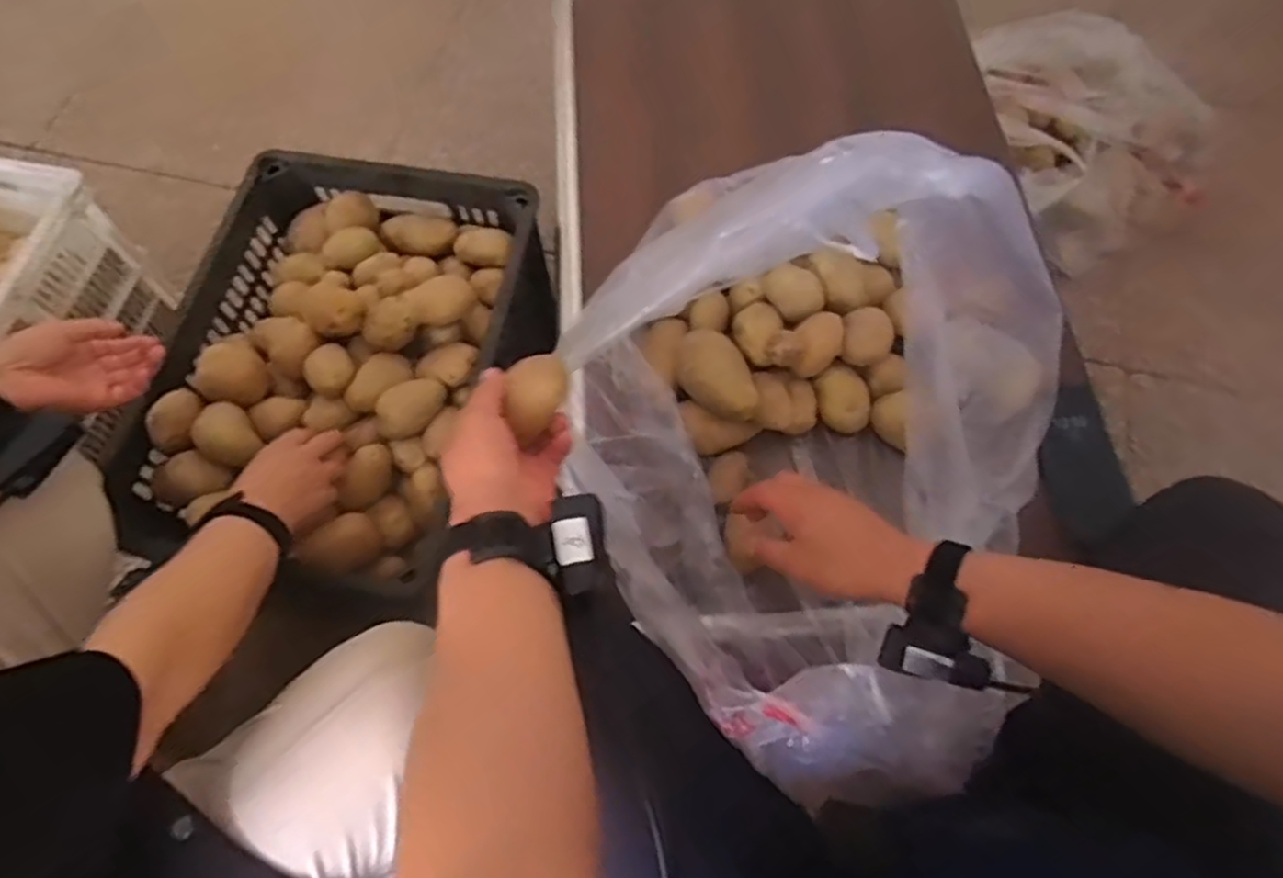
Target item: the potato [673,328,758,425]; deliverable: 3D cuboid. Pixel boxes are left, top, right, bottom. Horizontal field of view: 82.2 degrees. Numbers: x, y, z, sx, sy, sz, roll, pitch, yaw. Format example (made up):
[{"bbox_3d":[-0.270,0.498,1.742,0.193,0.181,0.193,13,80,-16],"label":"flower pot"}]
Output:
[{"bbox_3d":[0.074,-0.061,0.692,0.094,0.042,0.055,36,71,15],"label":"potato"}]

